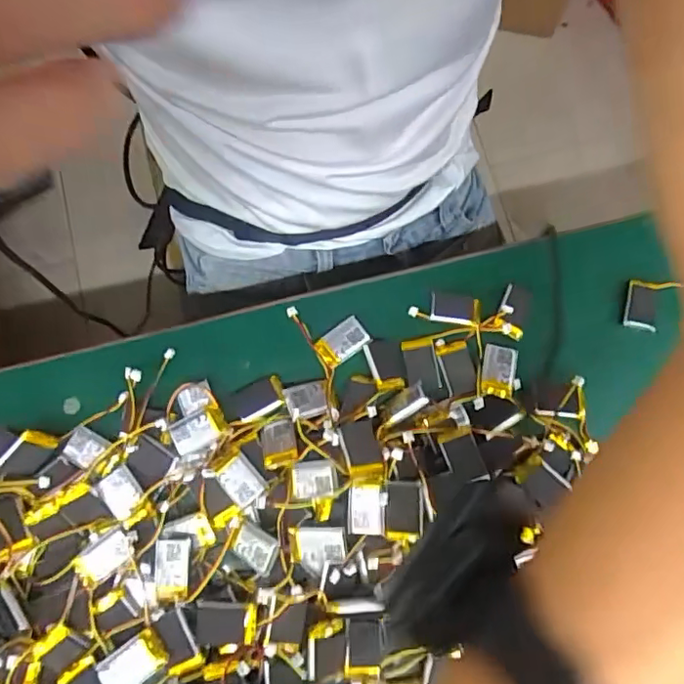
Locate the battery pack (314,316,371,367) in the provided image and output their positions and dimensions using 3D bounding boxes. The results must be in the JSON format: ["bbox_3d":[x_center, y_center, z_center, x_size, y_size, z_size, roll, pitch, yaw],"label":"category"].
[{"bbox_3d":[0.000,0.000,0.351,0.032,0.004,0.020,-35,81,-6],"label":"battery pack"}]

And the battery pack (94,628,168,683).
[{"bbox_3d":[-0.108,0.165,0.290,0.032,0.011,0.021,-34,81,-6],"label":"battery pack"}]

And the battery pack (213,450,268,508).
[{"bbox_3d":[-0.058,0.077,0.317,0.020,0.004,0.027,-41,76,-6],"label":"battery pack"}]

